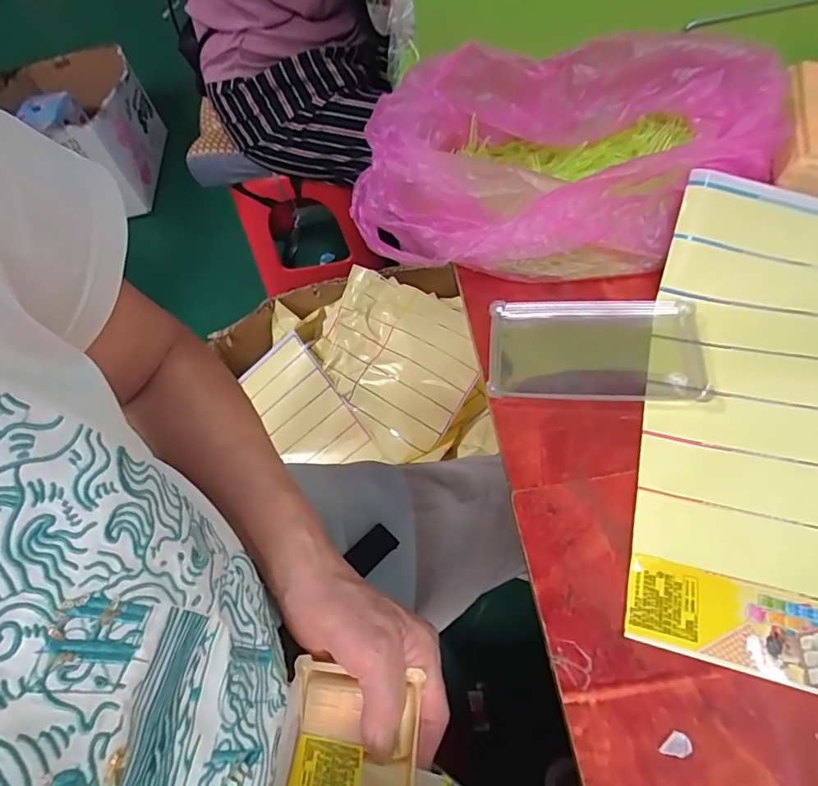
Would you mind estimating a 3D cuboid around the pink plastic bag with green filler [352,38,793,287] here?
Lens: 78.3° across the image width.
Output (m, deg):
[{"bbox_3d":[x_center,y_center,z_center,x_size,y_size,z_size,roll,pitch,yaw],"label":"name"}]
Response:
[{"bbox_3d":[0.116,-0.191,0.405,0.342,0.091,0.177,-5,57,8],"label":"pink plastic bag with green filler"}]

